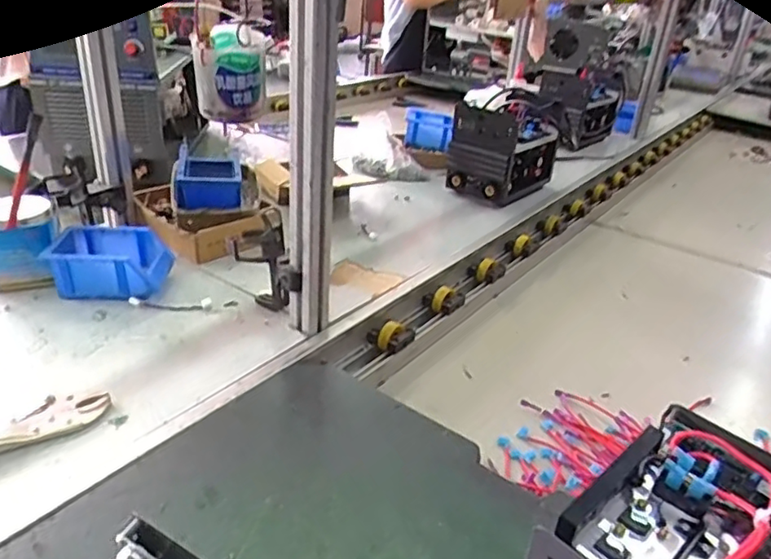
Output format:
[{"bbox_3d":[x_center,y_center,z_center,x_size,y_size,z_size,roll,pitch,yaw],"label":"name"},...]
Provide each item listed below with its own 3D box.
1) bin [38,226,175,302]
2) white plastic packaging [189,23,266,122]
[{"bbox_3d":[-0.400,-0.023,0.885,0.158,0.070,0.115,3,28,-4],"label":"bin"},{"bbox_3d":[-0.141,-0.189,0.551,0.060,0.074,0.061,-1,28,-12],"label":"white plastic packaging"}]

